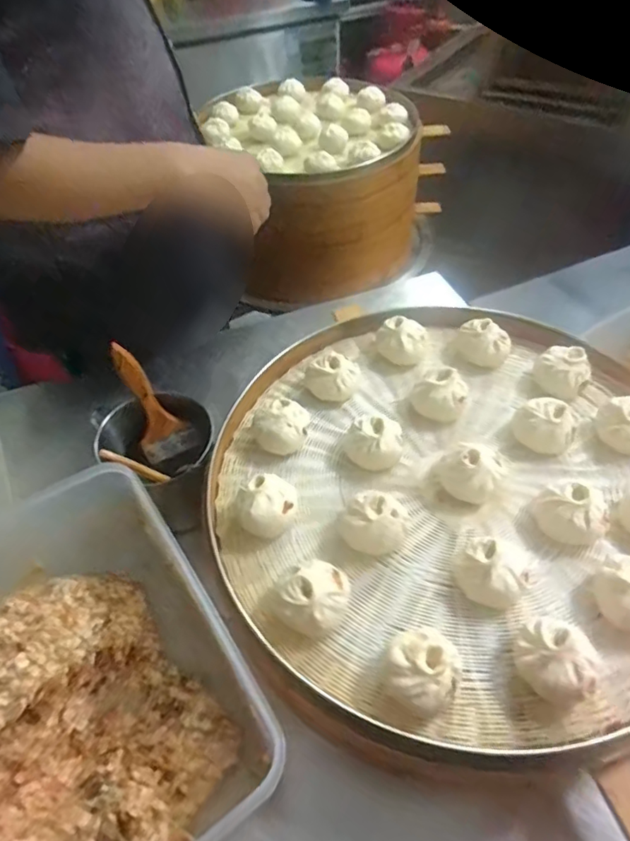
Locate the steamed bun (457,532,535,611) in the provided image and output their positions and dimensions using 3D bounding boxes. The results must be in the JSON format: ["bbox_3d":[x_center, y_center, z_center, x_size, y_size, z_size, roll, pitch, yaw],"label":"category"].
[{"bbox_3d":[0.158,0.128,0.468,0.062,0.048,0.057,-1,50,2],"label":"steamed bun"}]

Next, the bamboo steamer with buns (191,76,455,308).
[{"bbox_3d":[0.020,-0.560,1.255,0.474,0.283,0.452,-17,51,-11],"label":"bamboo steamer with buns"}]

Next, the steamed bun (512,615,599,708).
[{"bbox_3d":[0.182,0.188,0.415,0.057,0.051,0.053,-1,50,2],"label":"steamed bun"}]

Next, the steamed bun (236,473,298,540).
[{"bbox_3d":[-0.044,0.086,0.516,0.054,0.047,0.054,-1,50,2],"label":"steamed bun"}]

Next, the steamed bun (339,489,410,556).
[{"bbox_3d":[0.054,0.099,0.497,0.057,0.052,0.054,-1,50,2],"label":"steamed bun"}]

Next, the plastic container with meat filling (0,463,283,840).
[{"bbox_3d":[-0.207,0.222,0.456,0.226,0.134,0.309,-32,56,-22],"label":"plastic container with meat filling"}]

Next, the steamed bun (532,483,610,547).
[{"bbox_3d":[0.232,0.087,0.494,0.050,0.046,0.050,-19,52,-13],"label":"steamed bun"}]

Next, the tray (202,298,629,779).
[{"bbox_3d":[0.130,0.048,0.542,0.476,0.057,0.471,-1,50,2],"label":"tray"}]

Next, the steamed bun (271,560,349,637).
[{"bbox_3d":[-0.002,0.150,0.457,0.060,0.046,0.052,-31,56,-21],"label":"steamed bun"}]

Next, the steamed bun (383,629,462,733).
[{"bbox_3d":[0.082,0.195,0.413,0.053,0.052,0.062,12,52,12],"label":"steamed bun"}]

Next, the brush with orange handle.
[{"bbox_3d":[-0.184,-0.016,0.606,0.060,0.153,0.012,-33,40,-21],"label":"brush with orange handle"}]

